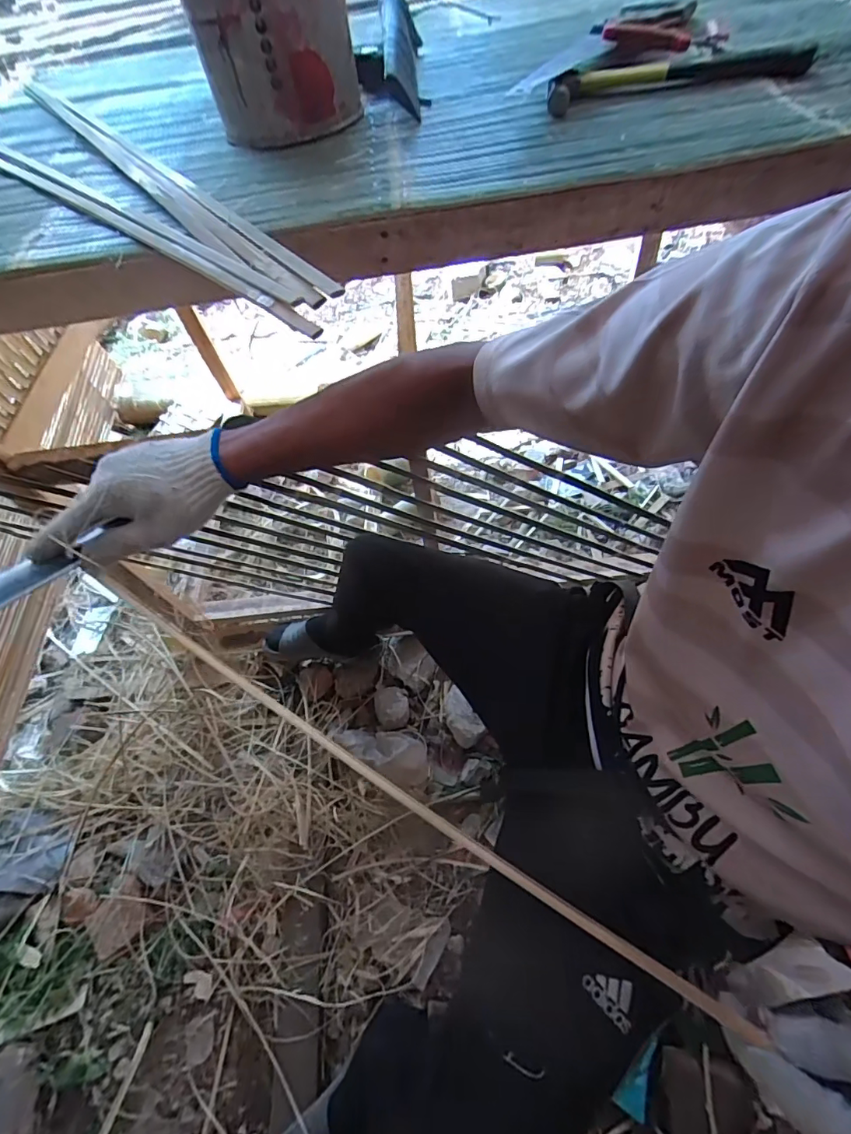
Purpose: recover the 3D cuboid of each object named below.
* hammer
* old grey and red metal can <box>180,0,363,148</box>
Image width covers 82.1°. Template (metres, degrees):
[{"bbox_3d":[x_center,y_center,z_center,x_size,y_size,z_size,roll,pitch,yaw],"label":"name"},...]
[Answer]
[{"bbox_3d":[0.275,-0.544,0.541,0.280,0.022,0.070,-5,57,2],"label":"hammer"},{"bbox_3d":[-0.168,-0.598,0.531,0.163,0.183,0.164,-13,57,-3],"label":"old grey and red metal can"}]

